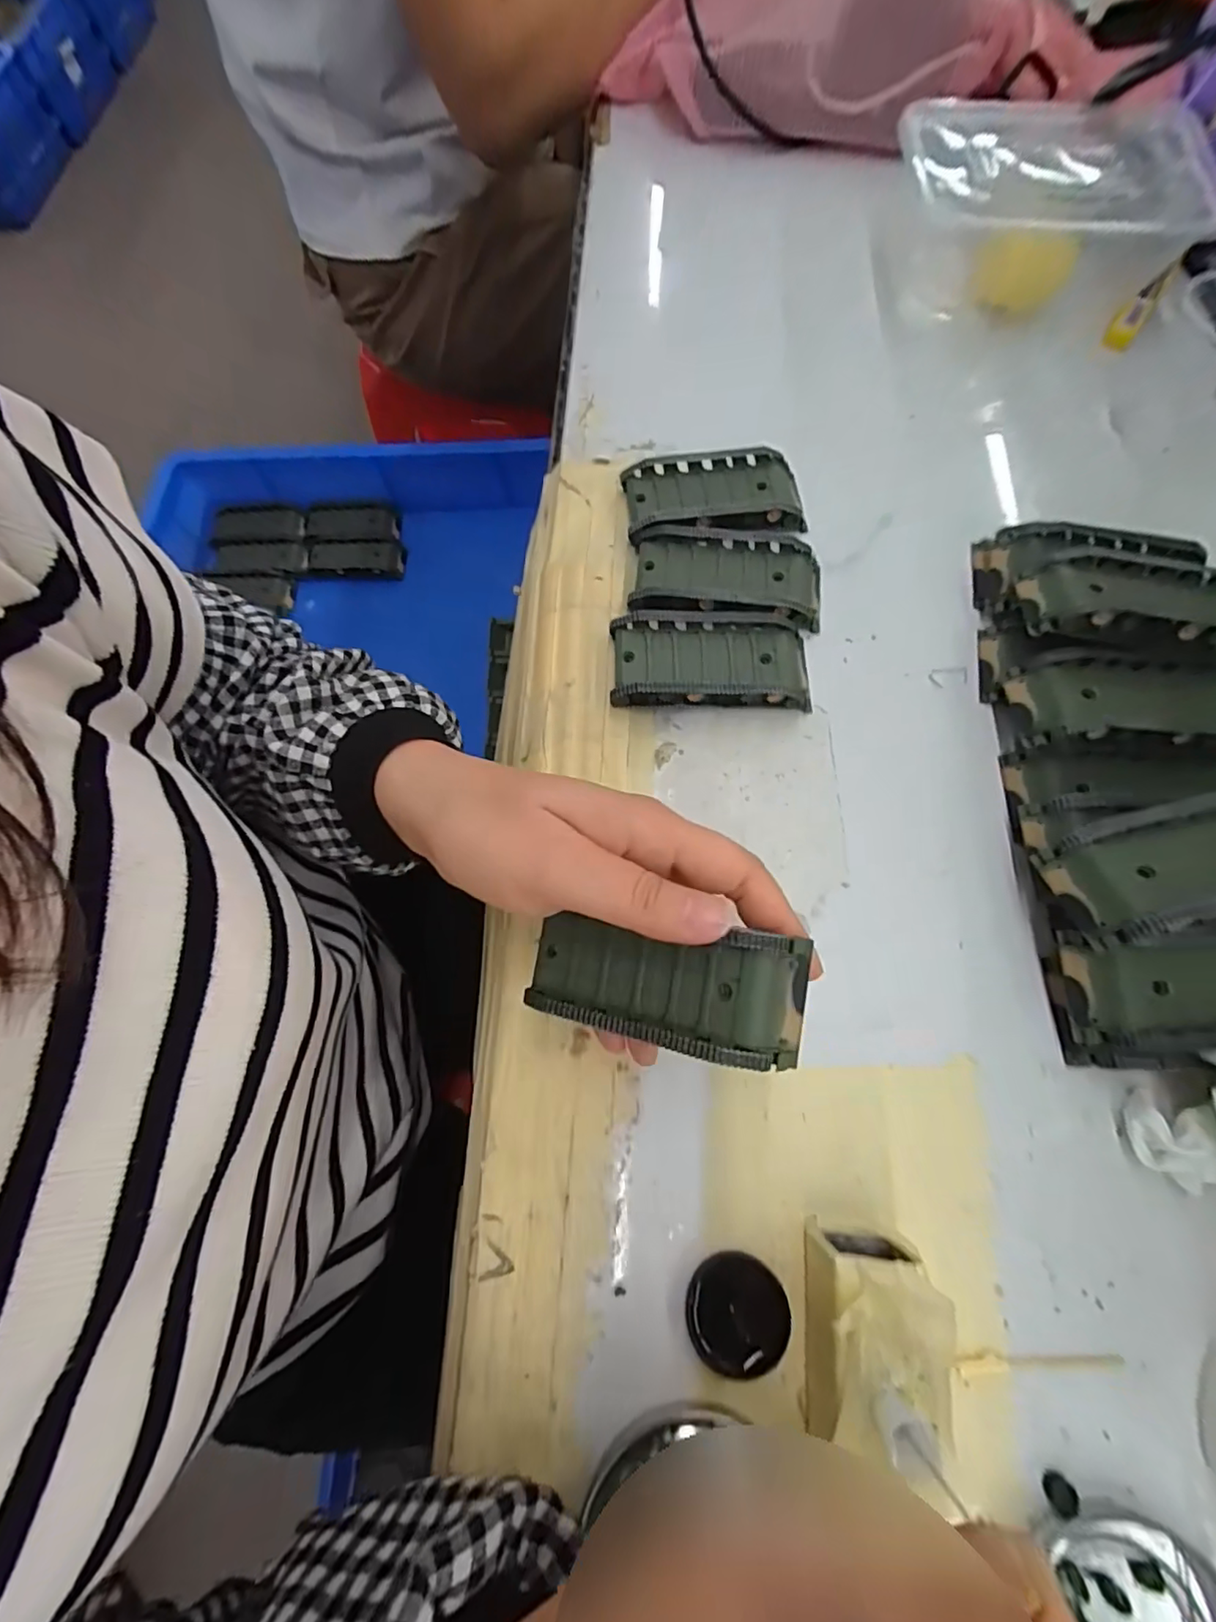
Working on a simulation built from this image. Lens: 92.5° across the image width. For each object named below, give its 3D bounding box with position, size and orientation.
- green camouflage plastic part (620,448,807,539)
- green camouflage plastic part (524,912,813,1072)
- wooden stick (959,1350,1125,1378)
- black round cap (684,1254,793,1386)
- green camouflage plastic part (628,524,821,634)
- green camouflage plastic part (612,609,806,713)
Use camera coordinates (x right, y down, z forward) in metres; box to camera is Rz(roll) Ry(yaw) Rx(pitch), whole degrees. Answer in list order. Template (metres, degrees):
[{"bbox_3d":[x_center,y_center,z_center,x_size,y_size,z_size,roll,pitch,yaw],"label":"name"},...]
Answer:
[{"bbox_3d":[0.058,-0.167,0.314,0.092,0.018,0.049,-4,72,0],"label":"green camouflage plastic part"},{"bbox_3d":[0.017,0.061,0.203,0.095,0.023,0.039,3,71,21],"label":"green camouflage plastic part"},{"bbox_3d":[0.152,0.194,0.204,0.058,0.004,0.007,-2,72,0],"label":"wooden stick"},{"bbox_3d":[0.047,0.181,0.209,0.035,0.008,0.035,0,72,1],"label":"black round cap"},{"bbox_3d":[0.061,-0.119,0.298,0.096,0.019,0.054,3,72,2],"label":"green camouflage plastic part"},{"bbox_3d":[0.050,-0.072,0.282,0.094,0.024,0.045,-2,72,0],"label":"green camouflage plastic part"}]

